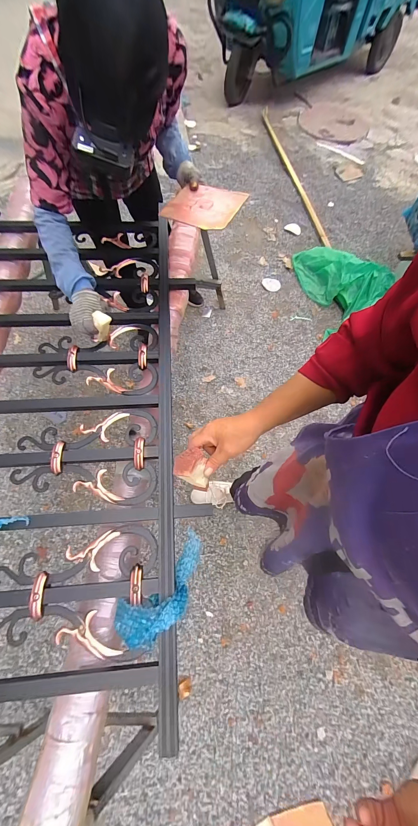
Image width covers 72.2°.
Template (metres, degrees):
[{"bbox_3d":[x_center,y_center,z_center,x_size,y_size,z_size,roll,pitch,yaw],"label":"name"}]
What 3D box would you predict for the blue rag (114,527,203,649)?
[{"bbox_3d":[-0.084,0.336,0.546,0.102,0.044,0.224,39,71,14],"label":"blue rag"}]

